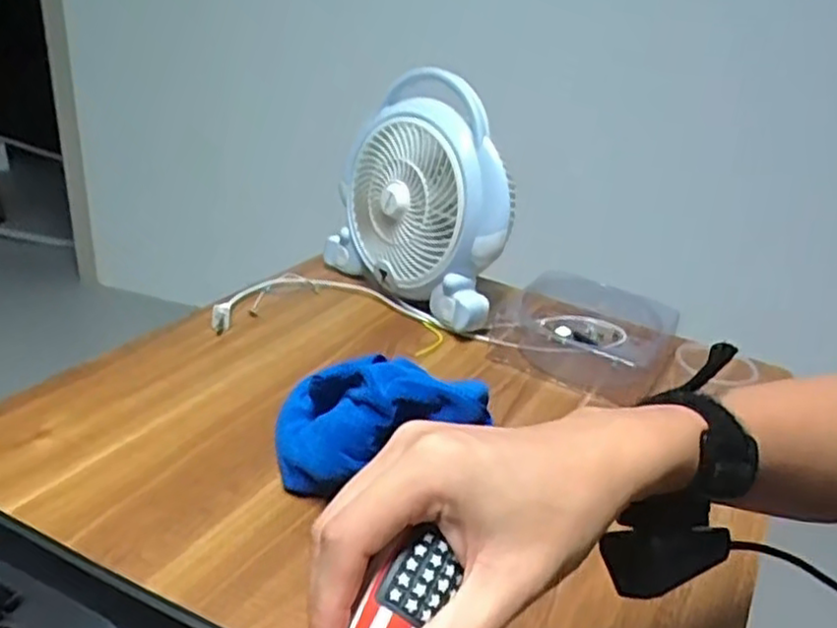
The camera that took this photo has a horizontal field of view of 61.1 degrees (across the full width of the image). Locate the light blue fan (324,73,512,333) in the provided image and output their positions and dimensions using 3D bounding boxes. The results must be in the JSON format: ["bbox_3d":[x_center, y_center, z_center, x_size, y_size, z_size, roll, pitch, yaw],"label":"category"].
[{"bbox_3d":[0.004,-0.131,0.821,0.091,0.239,0.252,-17,33,-37],"label":"light blue fan"}]

